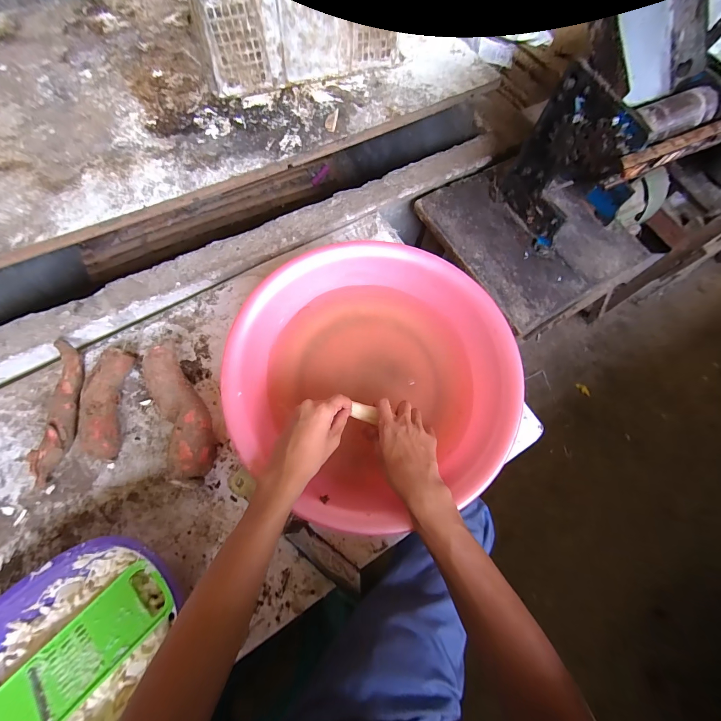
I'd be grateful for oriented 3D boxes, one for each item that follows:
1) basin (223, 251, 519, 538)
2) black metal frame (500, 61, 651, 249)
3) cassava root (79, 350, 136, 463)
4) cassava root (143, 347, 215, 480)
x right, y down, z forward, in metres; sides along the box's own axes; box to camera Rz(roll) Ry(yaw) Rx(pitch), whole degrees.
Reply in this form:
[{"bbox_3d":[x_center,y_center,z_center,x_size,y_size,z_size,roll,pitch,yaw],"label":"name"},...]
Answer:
[{"bbox_3d":[0.027,0.037,0.496,0.394,0.136,0.360,1,69,-2],"label":"basin"},{"bbox_3d":[0.327,-0.320,0.546,0.037,0.241,0.163,-24,71,-11],"label":"black metal frame"},{"bbox_3d":[-0.396,0.063,0.501,0.044,0.050,0.172,-6,69,-4],"label":"cassava root"},{"bbox_3d":[-0.272,0.079,0.493,0.063,0.063,0.198,-21,71,-10],"label":"cassava root"}]

